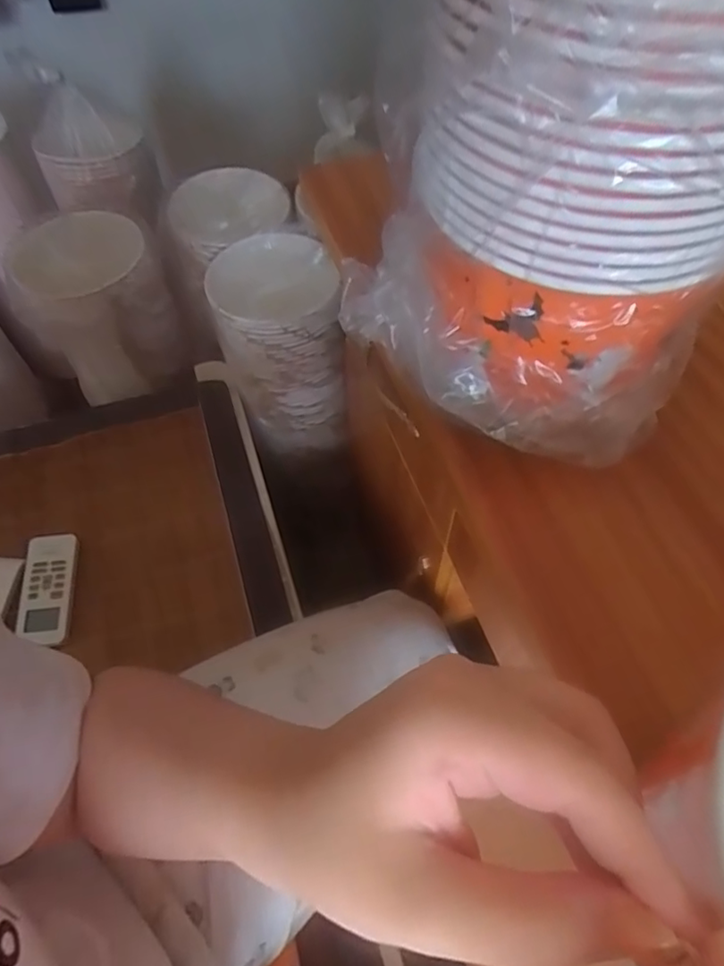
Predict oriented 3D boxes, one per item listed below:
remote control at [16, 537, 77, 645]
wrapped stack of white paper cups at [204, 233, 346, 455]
[{"bbox_3d":[-0.363,0.121,0.680,0.060,0.025,0.124,-6,58,-2],"label":"remote control"},{"bbox_3d":[-0.113,-0.192,0.848,0.160,0.272,0.161,-6,58,-3],"label":"wrapped stack of white paper cups"}]

